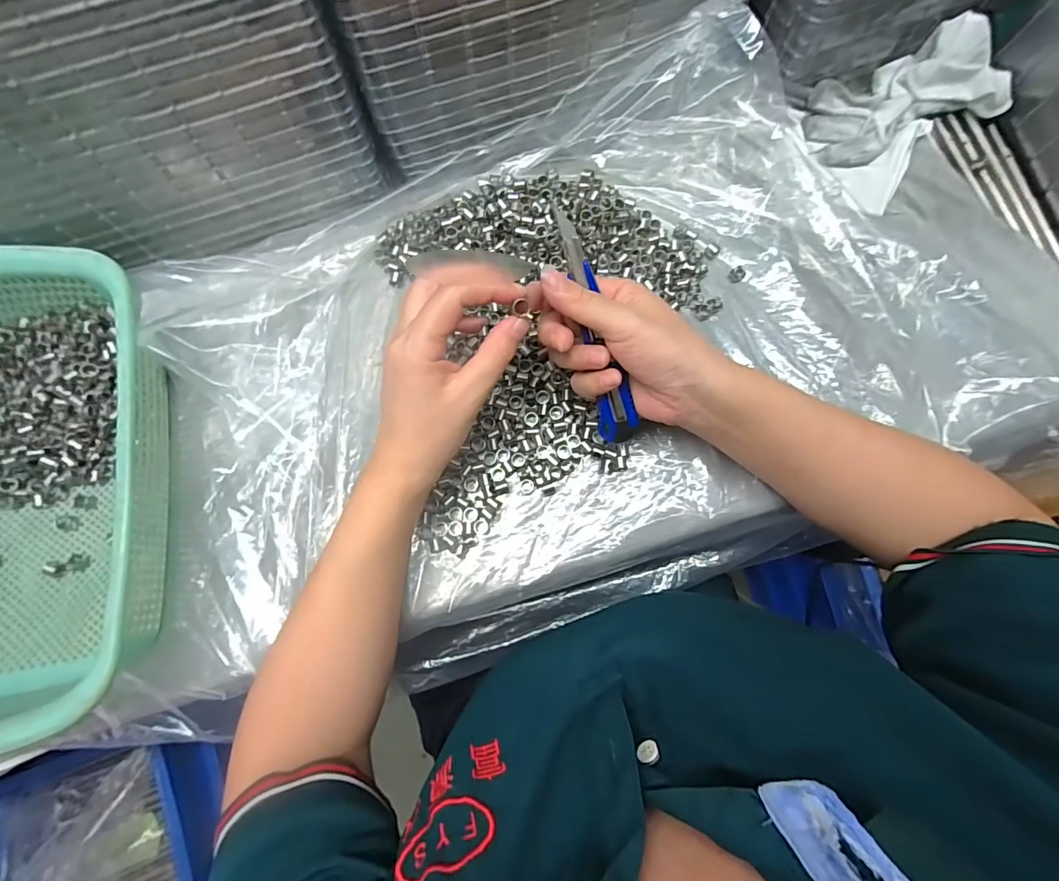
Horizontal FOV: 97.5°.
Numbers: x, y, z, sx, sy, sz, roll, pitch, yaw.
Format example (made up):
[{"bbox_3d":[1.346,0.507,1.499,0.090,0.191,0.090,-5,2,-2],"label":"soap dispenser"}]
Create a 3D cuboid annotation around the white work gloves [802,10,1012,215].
[{"bbox_3d":[0.288,-0.260,0.358,0.144,0.038,0.106,-41,83,-5],"label":"white work gloves"}]

